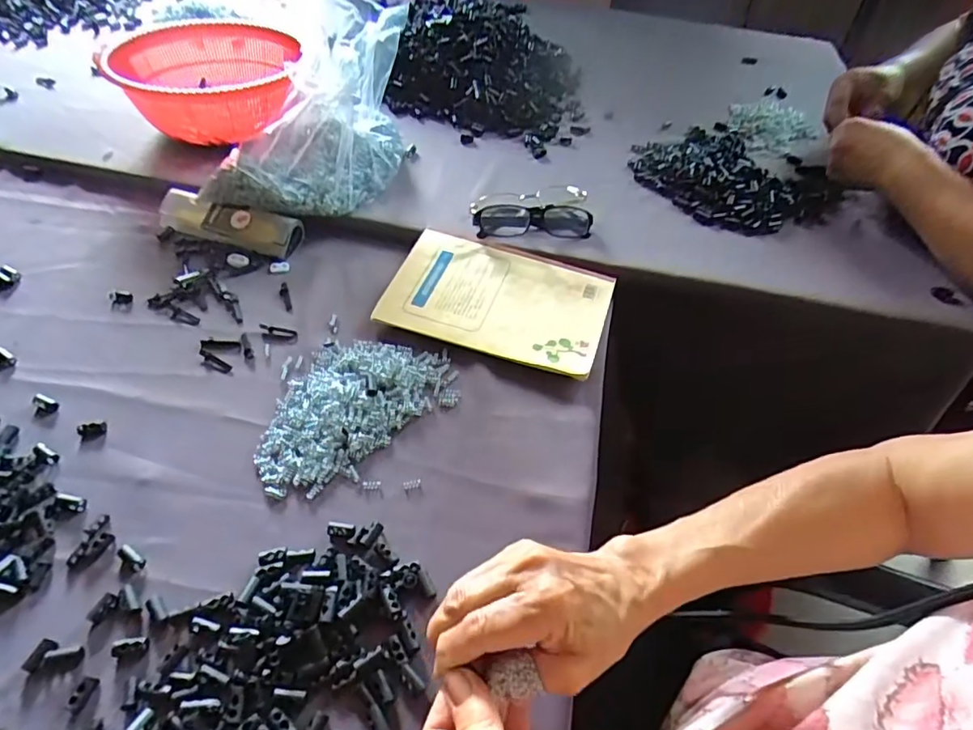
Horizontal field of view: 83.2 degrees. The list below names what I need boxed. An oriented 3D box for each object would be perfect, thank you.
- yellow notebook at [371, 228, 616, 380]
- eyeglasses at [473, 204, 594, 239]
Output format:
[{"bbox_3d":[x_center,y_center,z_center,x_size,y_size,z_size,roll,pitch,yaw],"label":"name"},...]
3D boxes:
[{"bbox_3d":[0.013,-0.065,0.532,0.202,0.019,0.142,16,50,10],"label":"yellow notebook"},{"bbox_3d":[0.052,-0.159,0.590,0.127,0.024,0.042,-3,49,-6],"label":"eyeglasses"}]

